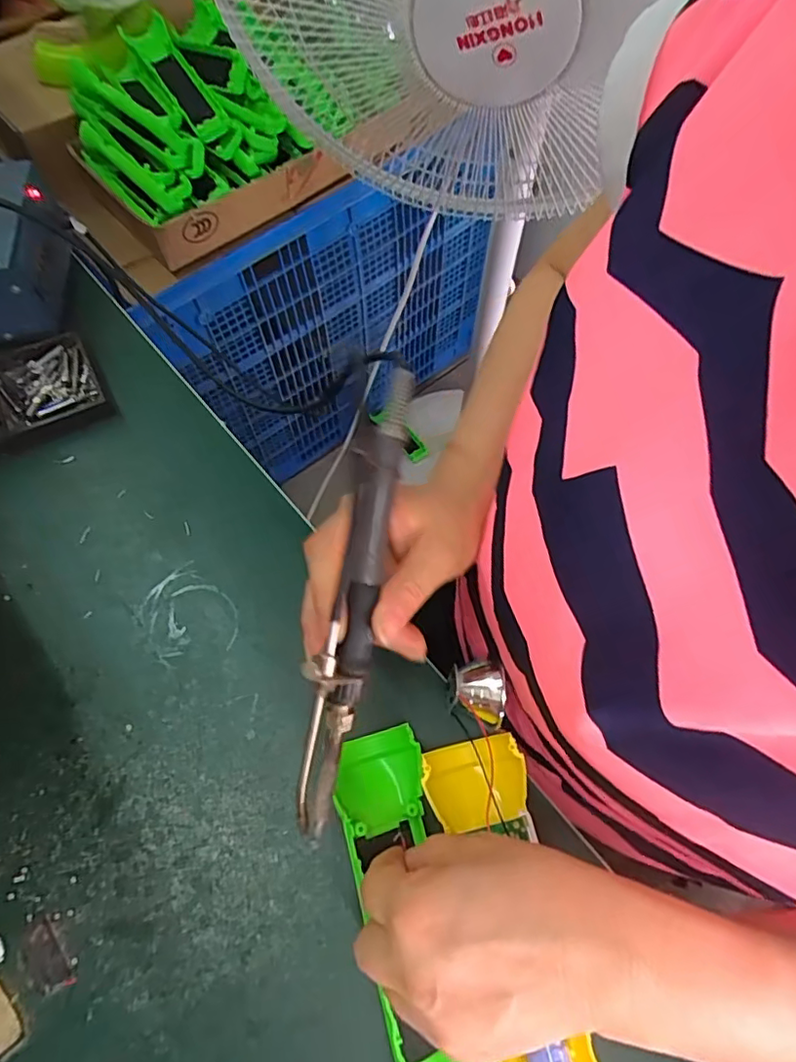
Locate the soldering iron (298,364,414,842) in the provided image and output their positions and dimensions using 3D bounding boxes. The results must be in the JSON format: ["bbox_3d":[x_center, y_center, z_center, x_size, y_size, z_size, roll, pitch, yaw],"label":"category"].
[{"bbox_3d":[-0.020,0.032,0.236,0.018,0.027,0.200,12,92,4],"label":"soldering iron"}]

